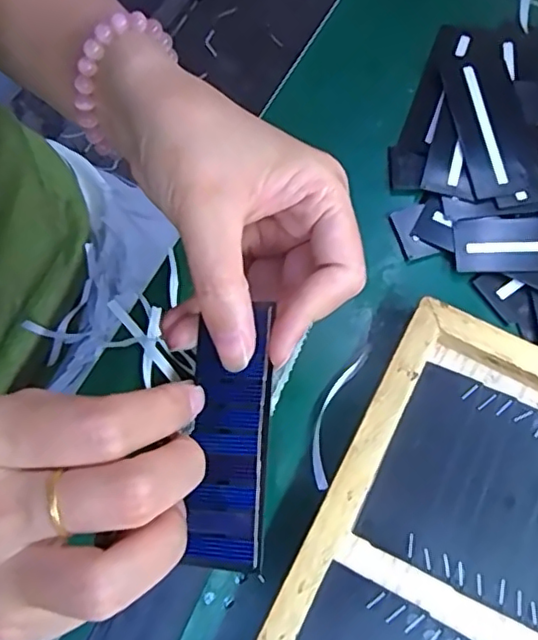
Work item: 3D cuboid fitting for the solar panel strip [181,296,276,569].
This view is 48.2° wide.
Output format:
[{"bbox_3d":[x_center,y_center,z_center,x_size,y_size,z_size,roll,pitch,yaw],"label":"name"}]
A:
[{"bbox_3d":[-0.014,0.042,0.209,0.027,0.007,0.085,4,80,3],"label":"solar panel strip"}]

